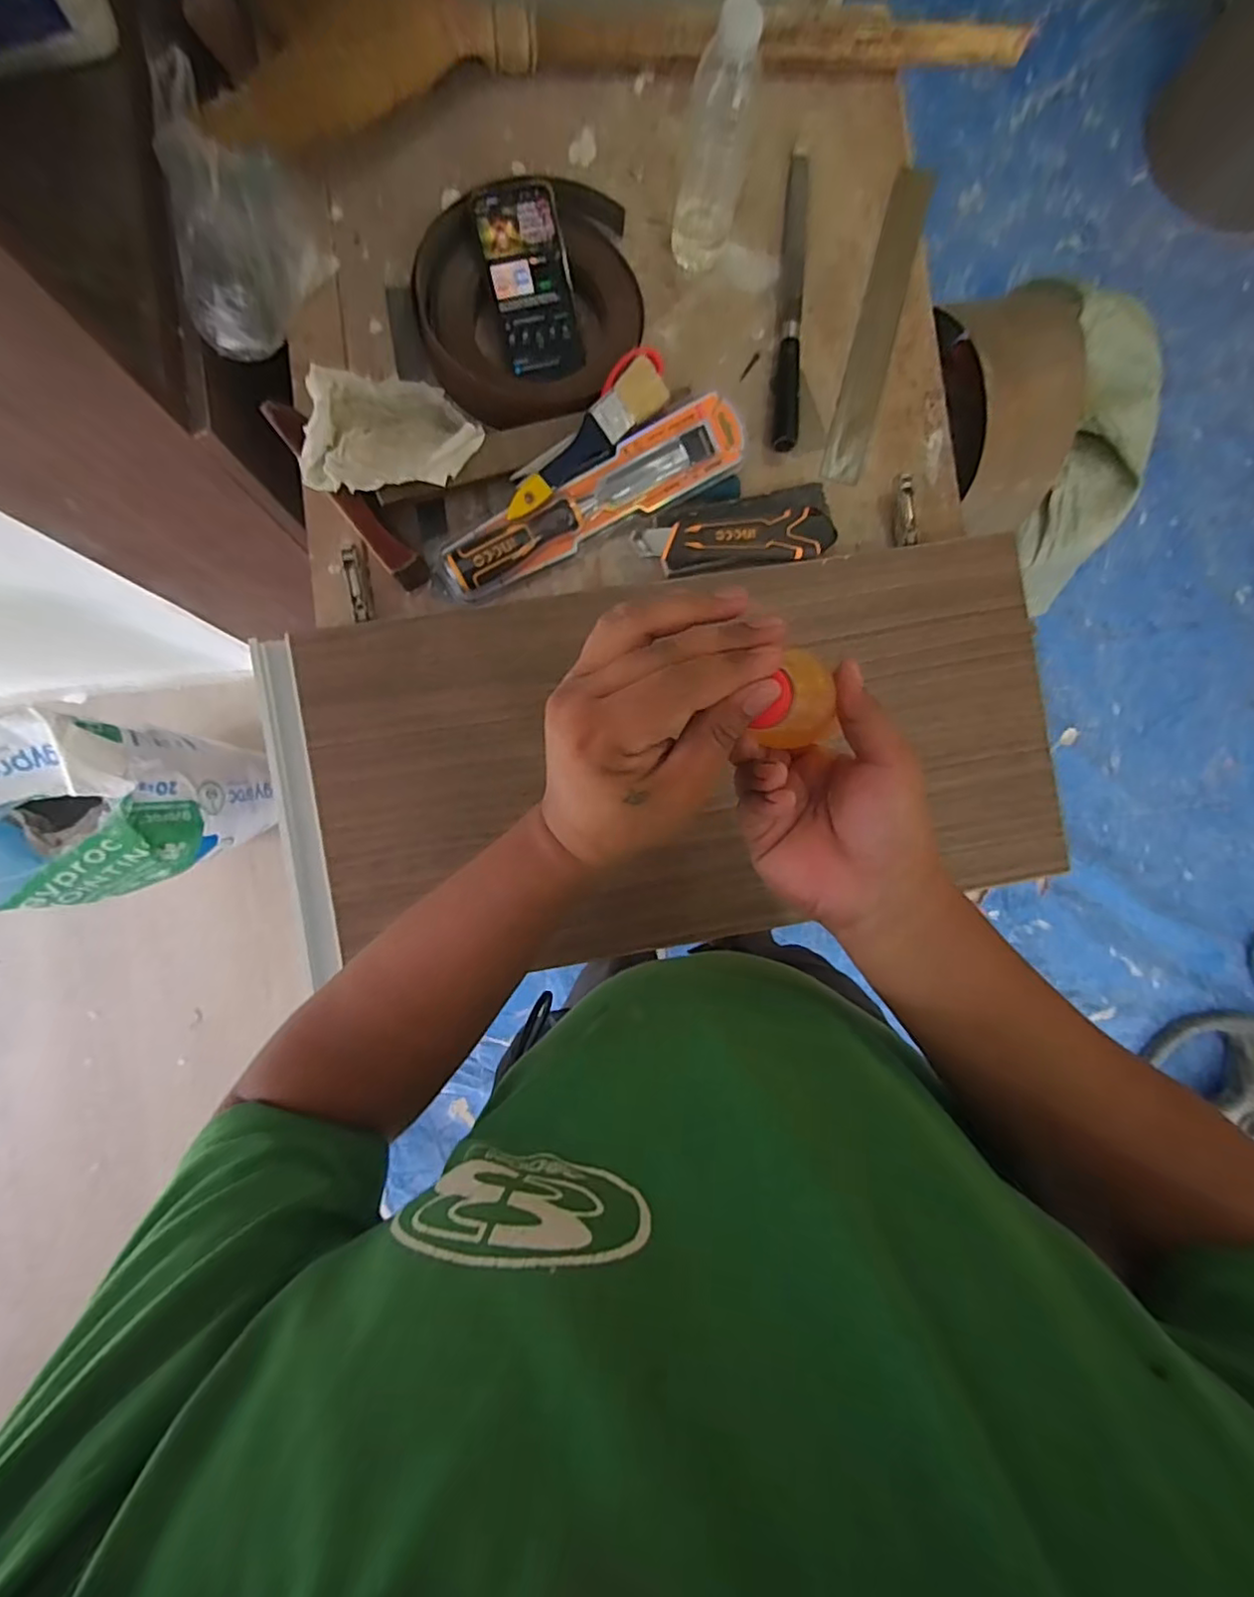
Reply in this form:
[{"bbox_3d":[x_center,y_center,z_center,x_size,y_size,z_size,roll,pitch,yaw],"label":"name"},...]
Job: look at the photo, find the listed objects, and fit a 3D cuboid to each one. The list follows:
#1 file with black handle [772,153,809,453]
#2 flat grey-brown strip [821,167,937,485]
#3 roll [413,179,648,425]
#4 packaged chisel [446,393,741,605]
[{"bbox_3d":[0.169,-0.509,0.621,0.026,0.019,0.312,4,87,-5],"label":"file with black handle"},{"bbox_3d":[0.266,-0.500,0.642,0.044,0.007,0.351,15,86,-4],"label":"flat grey-brown strip"},{"bbox_3d":[-0.093,-0.480,0.583,0.212,0.040,0.222,-1,87,-5],"label":"roll"},{"bbox_3d":[-0.031,-0.281,0.577,0.311,0.036,0.062,-29,90,-6],"label":"packaged chisel"}]

